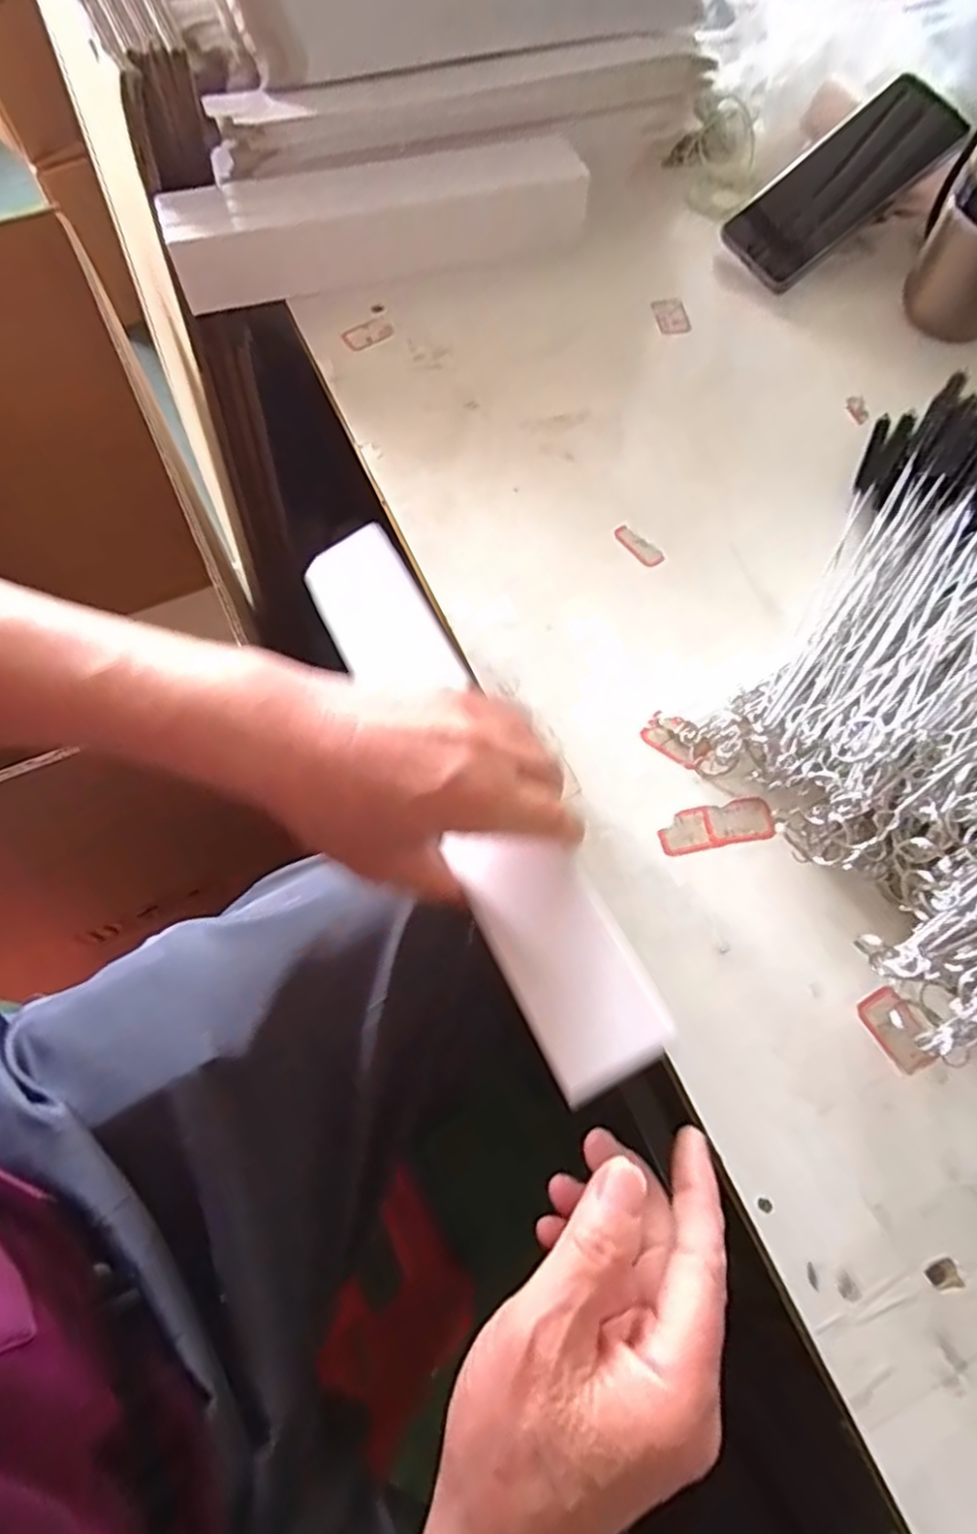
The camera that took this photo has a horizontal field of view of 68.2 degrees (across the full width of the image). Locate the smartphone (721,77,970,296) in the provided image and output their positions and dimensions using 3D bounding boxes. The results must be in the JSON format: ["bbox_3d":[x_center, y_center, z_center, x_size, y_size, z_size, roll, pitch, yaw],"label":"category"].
[{"bbox_3d":[0.264,-0.436,0.542,0.163,0.009,0.072,-36,91,12],"label":"smartphone"}]

